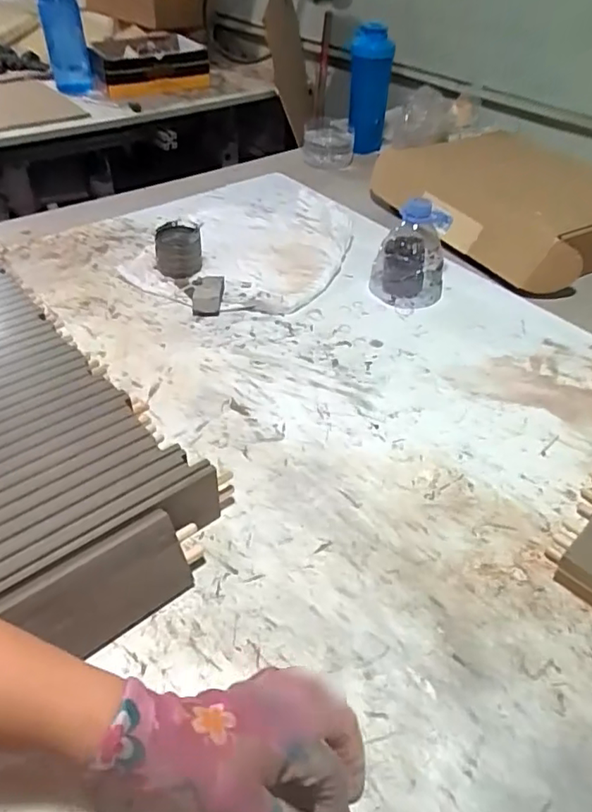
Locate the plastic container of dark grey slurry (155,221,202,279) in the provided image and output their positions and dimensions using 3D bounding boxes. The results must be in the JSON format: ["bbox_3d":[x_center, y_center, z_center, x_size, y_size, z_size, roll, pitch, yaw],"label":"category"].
[{"bbox_3d":[-0.170,-0.226,0.794,0.062,0.058,0.072,-10,45,-13],"label":"plastic container of dark grey slurry"}]

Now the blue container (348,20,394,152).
[{"bbox_3d":[0.148,-0.652,1.148,0.090,0.247,0.082,14,46,9],"label":"blue container"}]

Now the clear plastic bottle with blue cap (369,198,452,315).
[{"bbox_3d":[0.149,-0.202,0.716,0.082,0.117,0.092,-22,49,-24],"label":"clear plastic bottle with blue cap"}]

